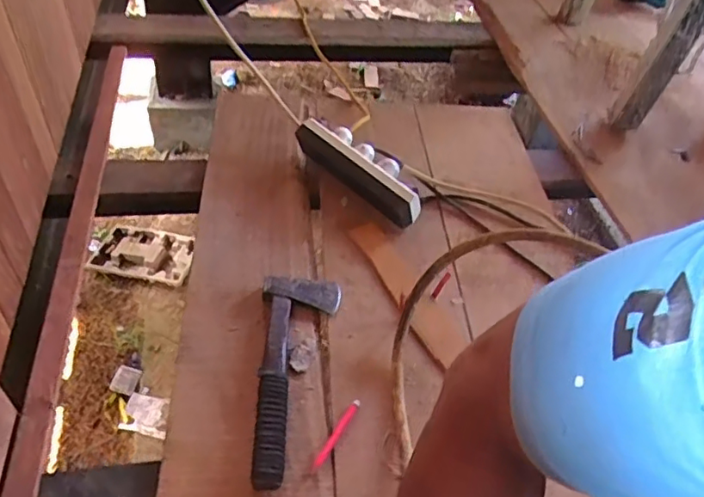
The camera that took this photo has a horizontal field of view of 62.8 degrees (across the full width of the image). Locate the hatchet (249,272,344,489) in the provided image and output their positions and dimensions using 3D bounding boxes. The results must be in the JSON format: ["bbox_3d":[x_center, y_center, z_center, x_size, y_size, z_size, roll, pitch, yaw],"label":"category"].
[{"bbox_3d":[-0.077,0.144,0.689,0.095,0.027,0.282,7,48,0],"label":"hatchet"}]

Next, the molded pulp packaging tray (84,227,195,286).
[{"bbox_3d":[-0.669,0.016,1.863,0.311,0.055,0.188,11,47,2],"label":"molded pulp packaging tray"}]

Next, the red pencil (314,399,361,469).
[{"bbox_3d":[-0.016,0.208,0.651,0.010,0.004,0.091,27,51,17],"label":"red pencil"}]

